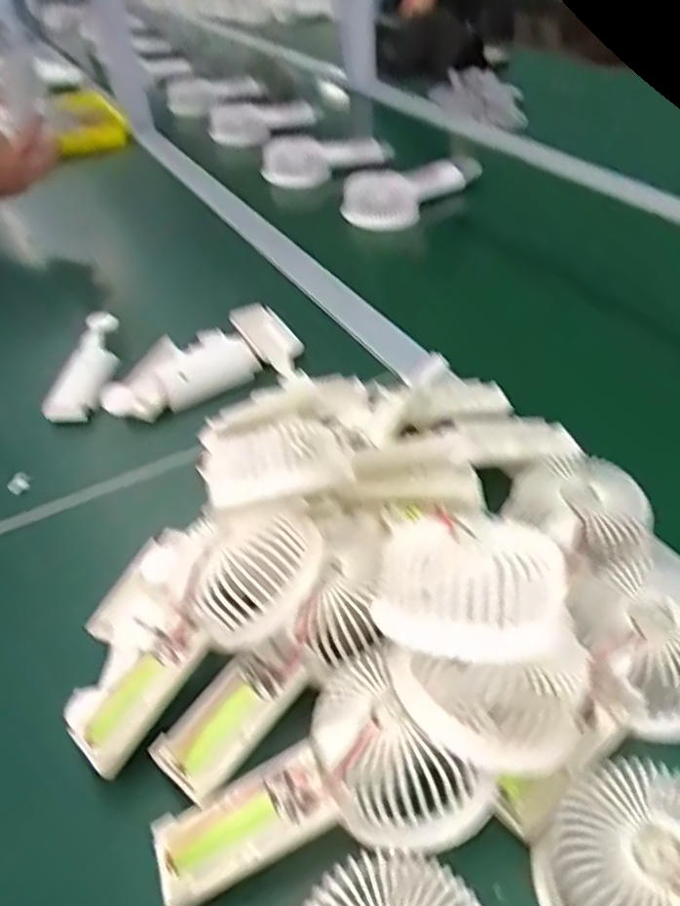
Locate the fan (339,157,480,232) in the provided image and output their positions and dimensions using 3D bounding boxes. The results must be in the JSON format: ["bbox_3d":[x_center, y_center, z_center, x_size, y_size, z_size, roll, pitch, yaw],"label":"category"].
[{"bbox_3d":[0.095,-0.334,0.875,0.184,0.069,0.064,-31,48,-27],"label":"fan"}]

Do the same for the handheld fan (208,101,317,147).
[{"bbox_3d":[-0.134,-0.552,1.170,0.169,0.050,0.072,-27,46,-25],"label":"handheld fan"}]

